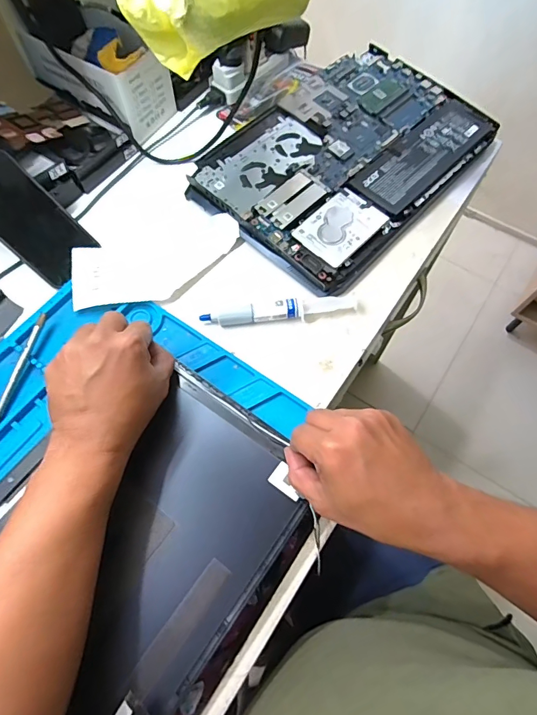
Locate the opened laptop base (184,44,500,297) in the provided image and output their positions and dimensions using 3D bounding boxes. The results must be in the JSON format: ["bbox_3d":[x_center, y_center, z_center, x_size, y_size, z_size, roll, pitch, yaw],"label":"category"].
[{"bbox_3d":[0.104,-0.272,0.547,0.255,0.021,0.373,40,72,17],"label":"opened laptop base"}]

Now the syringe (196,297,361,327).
[{"bbox_3d":[0.017,-0.051,0.457,0.177,0.018,0.020,-6,66,-3],"label":"syringe"}]

